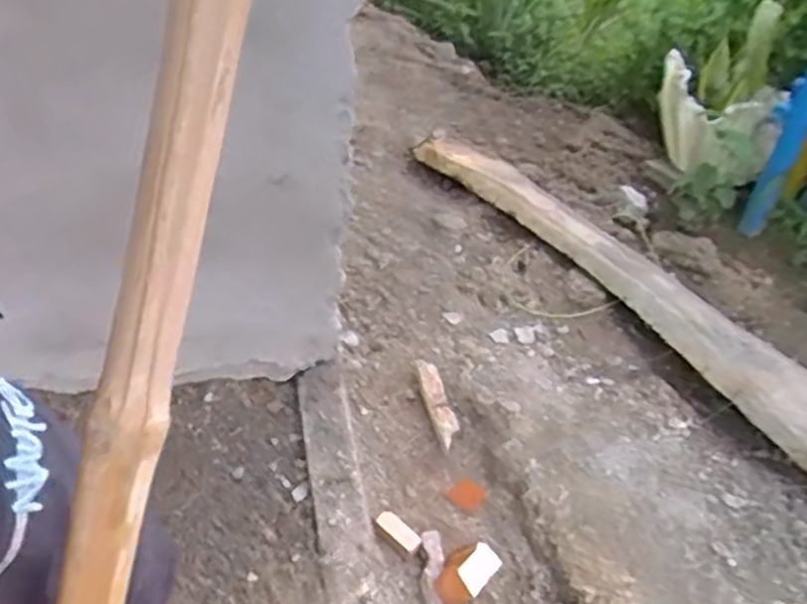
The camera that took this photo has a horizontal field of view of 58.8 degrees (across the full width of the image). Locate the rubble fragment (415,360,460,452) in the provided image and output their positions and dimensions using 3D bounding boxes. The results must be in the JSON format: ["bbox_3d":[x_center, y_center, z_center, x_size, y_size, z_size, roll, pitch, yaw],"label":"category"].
[{"bbox_3d":[0.078,0.222,1.599,0.054,0.021,0.219,-9,57,-15],"label":"rubble fragment"}]

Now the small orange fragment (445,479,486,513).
[{"bbox_3d":[0.131,0.398,1.478,0.067,0.012,0.067,32,49,24],"label":"small orange fragment"}]

